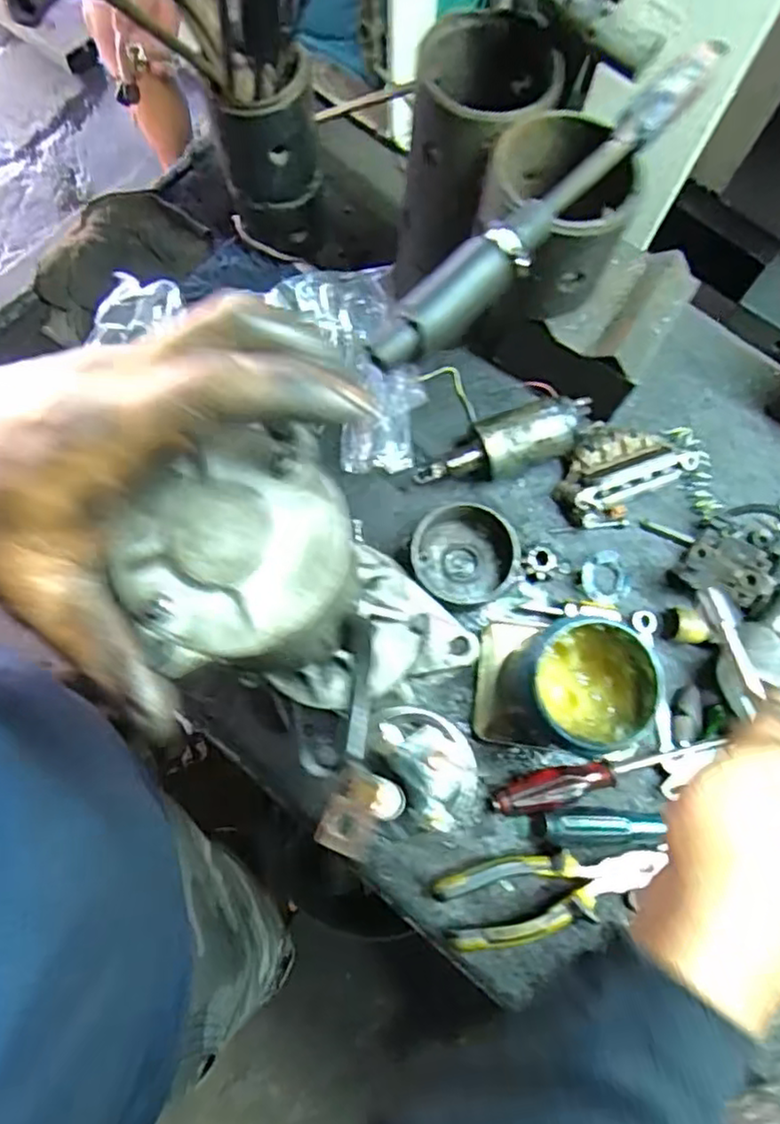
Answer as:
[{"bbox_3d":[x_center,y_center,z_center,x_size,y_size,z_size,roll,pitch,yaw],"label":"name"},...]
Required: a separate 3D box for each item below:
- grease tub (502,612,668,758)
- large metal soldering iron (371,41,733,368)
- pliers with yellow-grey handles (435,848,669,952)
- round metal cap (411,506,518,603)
[{"bbox_3d":[0.132,0.094,0.471,0.083,0.102,0.080,-12,74,-6],"label":"grease tub"},{"bbox_3d":[0.090,-0.195,0.359,0.031,0.040,0.268,43,76,10],"label":"large metal soldering iron"},{"bbox_3d":[0.115,0.232,0.462,0.159,0.014,0.053,-13,59,0],"label":"pliers with yellow-grey handles"},{"bbox_3d":[0.059,-0.007,0.525,0.078,0.044,0.076,1,73,-2],"label":"round metal cap"}]

